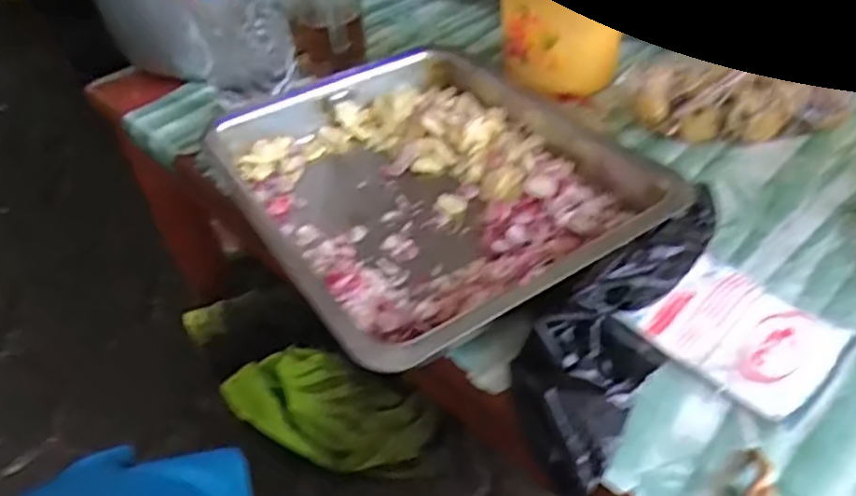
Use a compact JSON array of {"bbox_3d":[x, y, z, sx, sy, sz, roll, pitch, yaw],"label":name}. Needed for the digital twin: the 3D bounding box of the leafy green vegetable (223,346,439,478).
[{"bbox_3d":[-0.116,0.189,0.769,0.244,0.103,0.105,20,49,27],"label":"leafy green vegetable"}]

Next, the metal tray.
[{"bbox_3d":[0.011,-0.059,0.526,0.280,0.044,0.321,-24,45,-17],"label":"metal tray"}]

